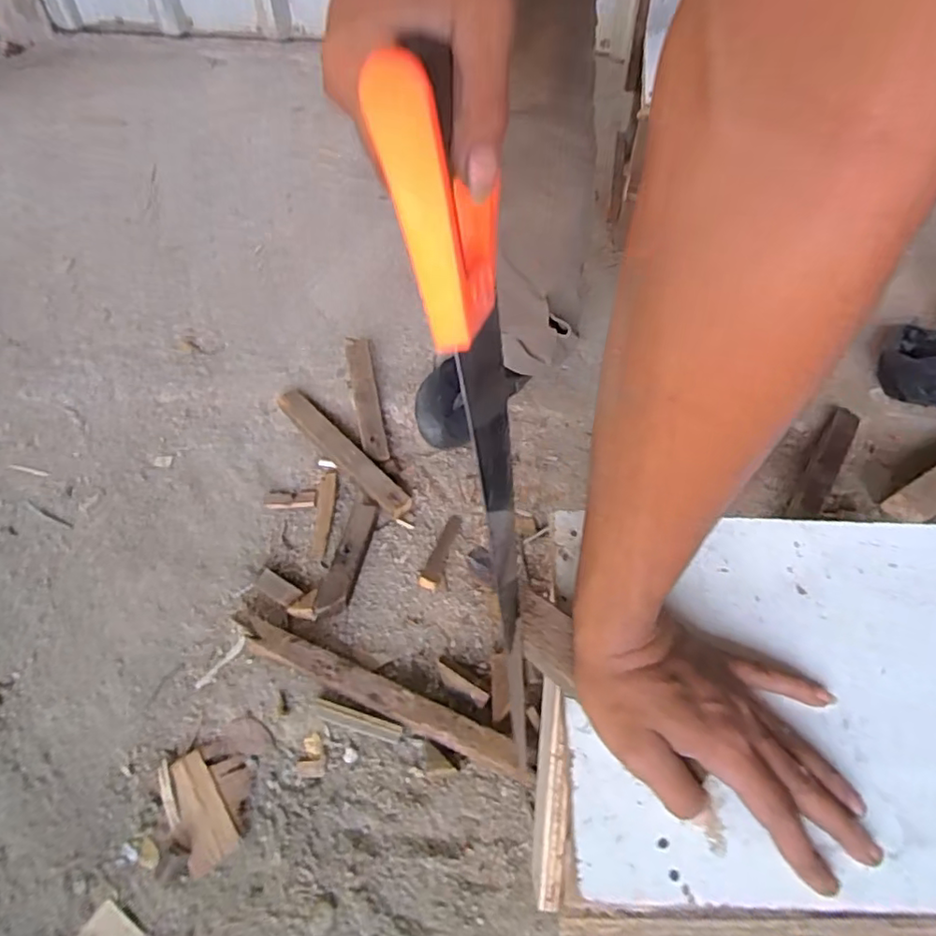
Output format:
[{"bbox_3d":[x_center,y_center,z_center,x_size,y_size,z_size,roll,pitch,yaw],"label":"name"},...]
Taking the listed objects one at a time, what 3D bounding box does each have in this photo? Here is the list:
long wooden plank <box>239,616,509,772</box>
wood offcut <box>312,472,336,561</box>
[{"bbox_3d":[-0.099,0.214,0.585,0.306,0.029,0.030,20,58,13],"label":"long wooden plank"},{"bbox_3d":[-0.170,0.054,0.707,0.021,0.008,0.118,-1,56,-1],"label":"wood offcut"}]

